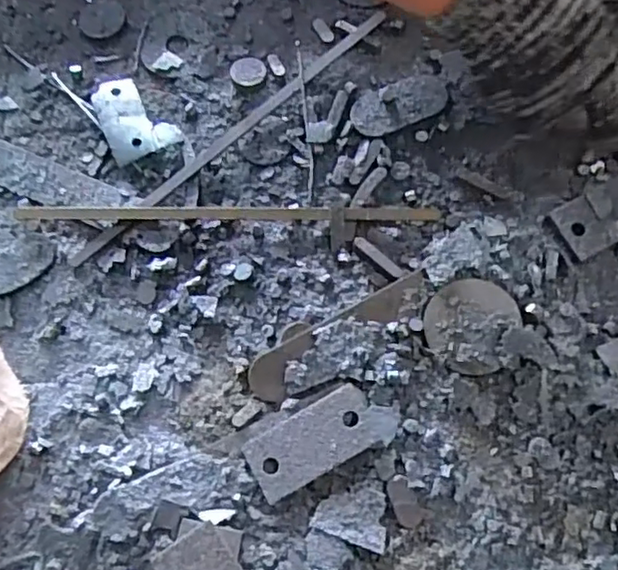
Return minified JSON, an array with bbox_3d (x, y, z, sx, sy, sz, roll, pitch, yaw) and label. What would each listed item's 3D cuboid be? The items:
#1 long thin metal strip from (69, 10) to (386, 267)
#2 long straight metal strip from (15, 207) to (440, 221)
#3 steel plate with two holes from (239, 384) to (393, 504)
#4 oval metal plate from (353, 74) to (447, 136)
[{"bbox_3d":[-0.066,-0.137,0.584,0.358,0.006,0.014,-41,76,-10],"label":"long thin metal strip"},{"bbox_3d":[-0.070,-0.062,0.556,0.358,0.008,0.015,0,73,2],"label":"long straight metal strip"},{"bbox_3d":[0.008,0.118,0.500,0.110,0.014,0.048,-28,74,-6],"label":"steel plate with two holes"},{"bbox_3d":[0.082,-0.164,0.591,0.092,0.007,0.042,-25,74,-5],"label":"oval metal plate"}]

